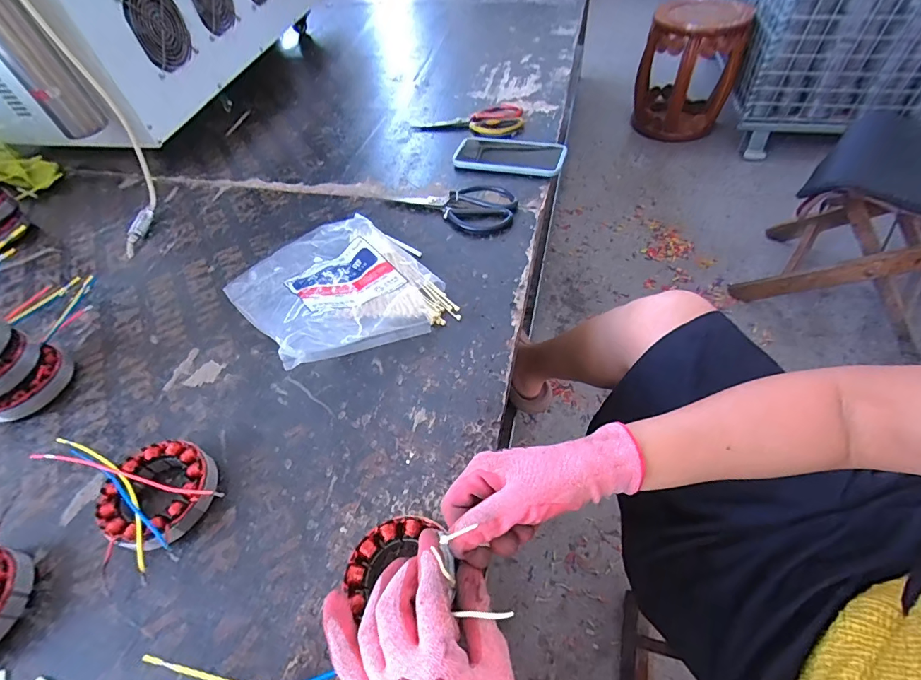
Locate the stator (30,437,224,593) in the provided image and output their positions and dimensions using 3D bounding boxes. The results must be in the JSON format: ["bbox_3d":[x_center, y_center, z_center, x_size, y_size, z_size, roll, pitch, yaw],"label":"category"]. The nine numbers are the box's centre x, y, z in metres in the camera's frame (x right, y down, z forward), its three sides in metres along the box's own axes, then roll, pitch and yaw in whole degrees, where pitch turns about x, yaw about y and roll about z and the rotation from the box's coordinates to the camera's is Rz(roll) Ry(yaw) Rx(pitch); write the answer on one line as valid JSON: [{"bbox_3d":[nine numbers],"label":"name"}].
[{"bbox_3d":[-0.288,0.126,0.384,0.158,0.034,0.098,26,58,23],"label":"stator"}]

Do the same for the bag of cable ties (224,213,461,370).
[{"bbox_3d":[-0.147,-0.076,0.503,0.205,0.070,0.250,-37,58,-22],"label":"bag of cable ties"}]

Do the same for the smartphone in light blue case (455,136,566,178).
[{"bbox_3d":[0.077,-0.297,0.682,0.173,0.011,0.090,12,54,14],"label":"smartphone in light blue case"}]

